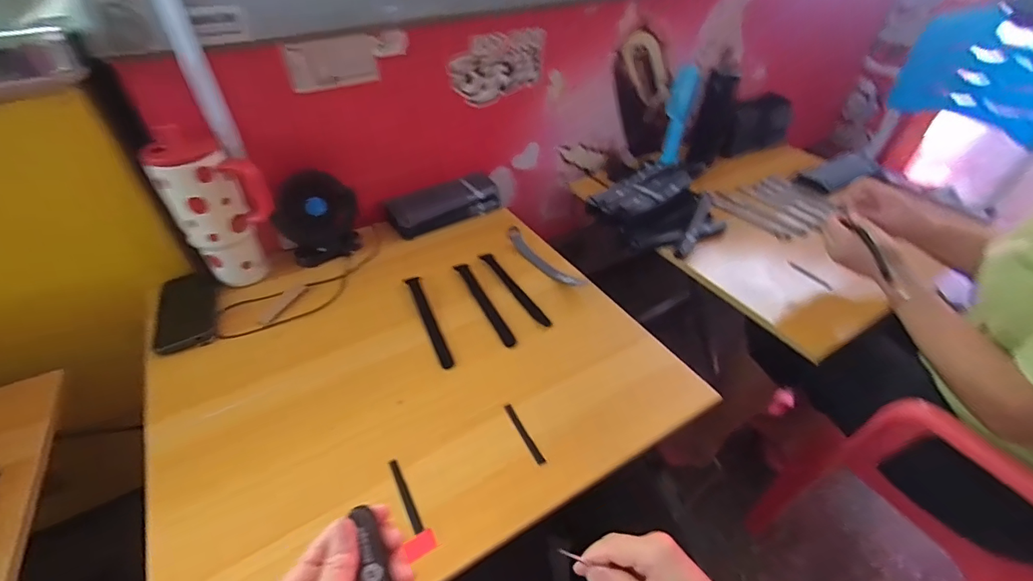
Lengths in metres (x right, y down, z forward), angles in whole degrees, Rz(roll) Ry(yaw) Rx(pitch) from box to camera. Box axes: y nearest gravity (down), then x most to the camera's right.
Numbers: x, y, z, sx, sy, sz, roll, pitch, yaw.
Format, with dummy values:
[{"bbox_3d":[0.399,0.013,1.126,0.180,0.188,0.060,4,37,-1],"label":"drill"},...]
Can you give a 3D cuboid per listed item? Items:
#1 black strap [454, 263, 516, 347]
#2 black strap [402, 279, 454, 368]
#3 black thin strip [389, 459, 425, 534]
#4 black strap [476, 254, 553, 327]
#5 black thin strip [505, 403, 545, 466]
[{"bbox_3d":[-0.048,0.016,0.662,0.019,0.011,0.179,-20,46,-21],"label":"black strap"},{"bbox_3d":[-0.125,0.037,0.633,0.019,0.007,0.184,-16,44,-17],"label":"black strap"},{"bbox_3d":[-0.113,0.210,0.456,0.009,0.007,0.080,-21,46,-22],"label":"black thin strip"},{"bbox_3d":[-0.004,-0.004,0.686,0.022,0.009,0.183,-21,46,-22],"label":"black strap"},{"bbox_3d":[0.009,0.161,0.503,0.008,0.008,0.078,-20,46,-21],"label":"black thin strip"}]

